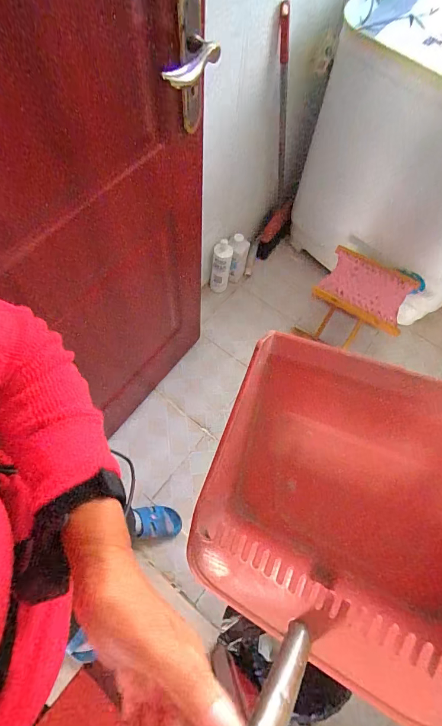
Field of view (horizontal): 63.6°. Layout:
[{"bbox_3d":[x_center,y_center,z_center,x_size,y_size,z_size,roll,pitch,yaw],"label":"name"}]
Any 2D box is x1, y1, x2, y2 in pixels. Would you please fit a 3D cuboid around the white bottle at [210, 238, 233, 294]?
[{"bbox_3d":[-0.002,-0.368,1.411,0.082,0.242,0.064,3,63,-1],"label":"white bottle"}]

